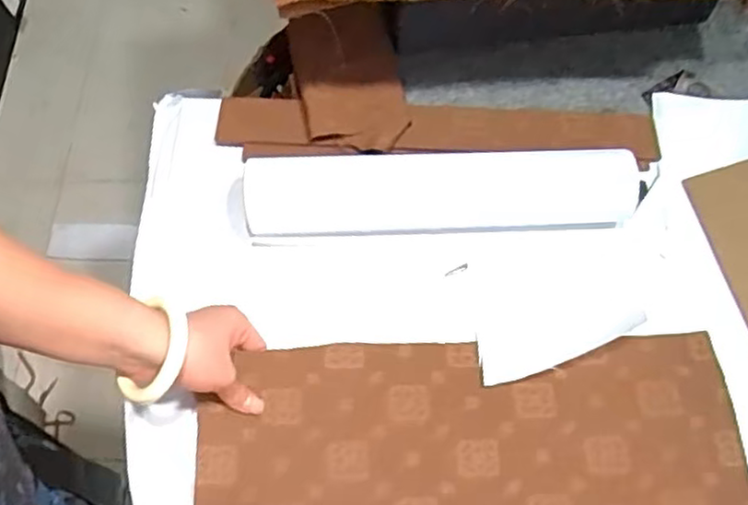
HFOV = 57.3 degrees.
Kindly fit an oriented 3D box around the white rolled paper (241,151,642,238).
[{"bbox_3d":[0.064,-0.051,0.641,0.371,0.038,0.066,-1,65,0],"label":"white rolled paper"}]

